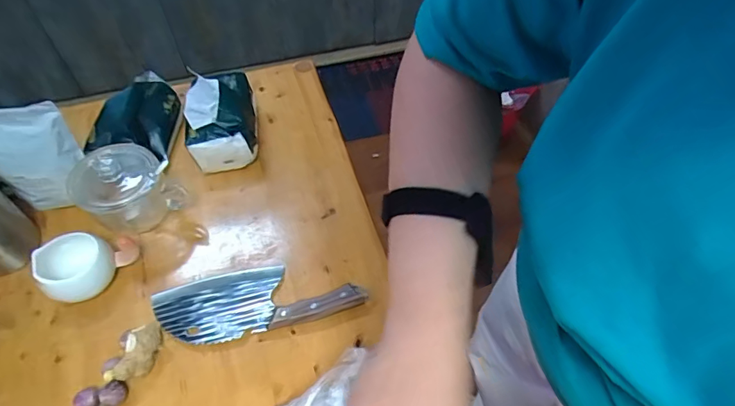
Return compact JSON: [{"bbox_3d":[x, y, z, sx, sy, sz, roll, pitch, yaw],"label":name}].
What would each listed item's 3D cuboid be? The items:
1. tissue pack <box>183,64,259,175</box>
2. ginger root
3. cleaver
[{"bbox_3d":[-0.213,-0.132,0.699,0.088,0.106,0.139,-5,55,-6],"label":"tissue pack"},{"bbox_3d":[-0.257,0.169,0.535,0.032,0.035,0.072,14,55,8],"label":"ginger root"},{"bbox_3d":[-0.134,0.114,0.587,0.244,0.020,0.090,-11,56,-10],"label":"cleaver"}]

